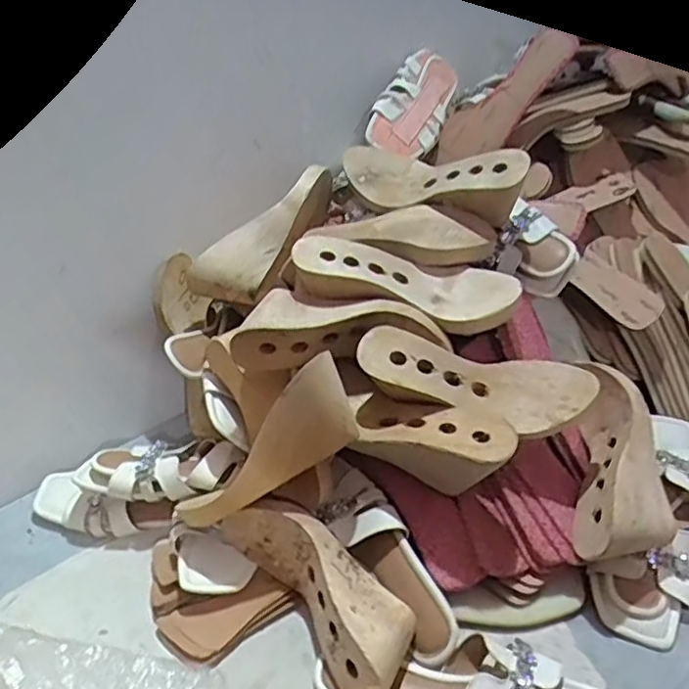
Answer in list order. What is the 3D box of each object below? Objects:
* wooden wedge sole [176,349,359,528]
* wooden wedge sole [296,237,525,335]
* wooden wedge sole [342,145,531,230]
[{"bbox_3d":[-0.074,0.107,0.627,0.222,0.073,0.060,-47,33,13],"label":"wooden wedge sole"},{"bbox_3d":[0.062,-0.067,0.689,0.233,0.058,0.071,13,34,-1],"label":"wooden wedge sole"},{"bbox_3d":[0.096,-0.183,0.741,0.072,0.083,0.223,-30,42,-35],"label":"wooden wedge sole"}]

